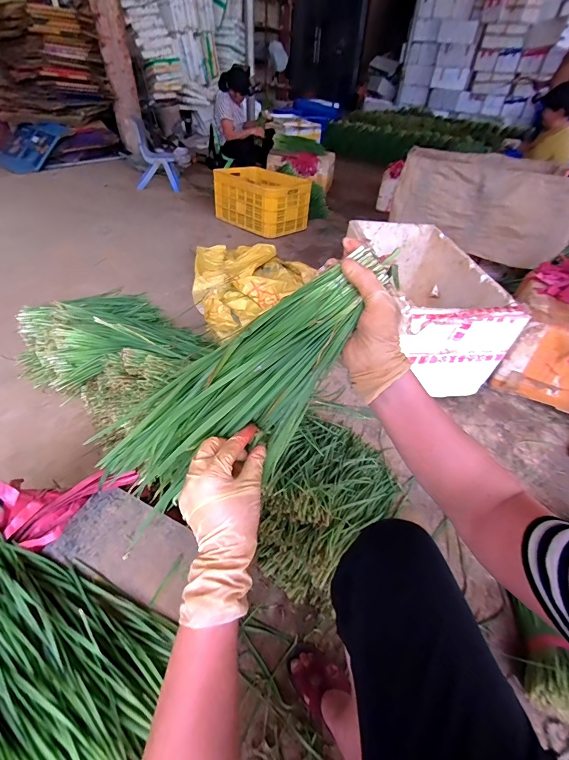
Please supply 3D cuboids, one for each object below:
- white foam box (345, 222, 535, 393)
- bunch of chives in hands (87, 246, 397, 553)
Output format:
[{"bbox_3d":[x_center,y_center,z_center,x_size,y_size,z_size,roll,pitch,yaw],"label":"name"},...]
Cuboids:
[{"bbox_3d":[0.470,-0.309,1.271,0.390,0.314,0.691,-4,43,-8],"label":"white foam box"},{"bbox_3d":[-0.034,0.019,0.364,0.369,0.113,0.089,-36,48,12],"label":"bunch of chives in hands"}]

